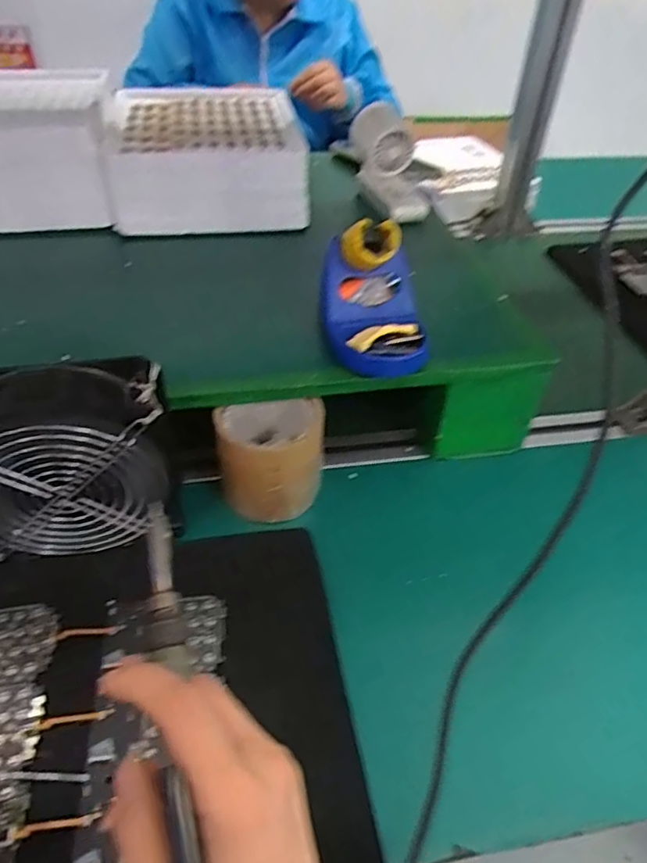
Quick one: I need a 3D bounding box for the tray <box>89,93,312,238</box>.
[{"bbox_3d":[-0.132,-0.318,0.682,0.212,0.090,0.203,-1,43,-4],"label":"tray"}]

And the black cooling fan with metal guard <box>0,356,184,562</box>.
[{"bbox_3d":[-0.188,0.023,0.421,0.148,0.143,0.055,-6,44,-10],"label":"black cooling fan with metal guard"}]

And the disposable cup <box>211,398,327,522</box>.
[{"bbox_3d":[-0.045,0.019,0.489,0.080,0.093,0.083,2,43,-1],"label":"disposable cup"}]

